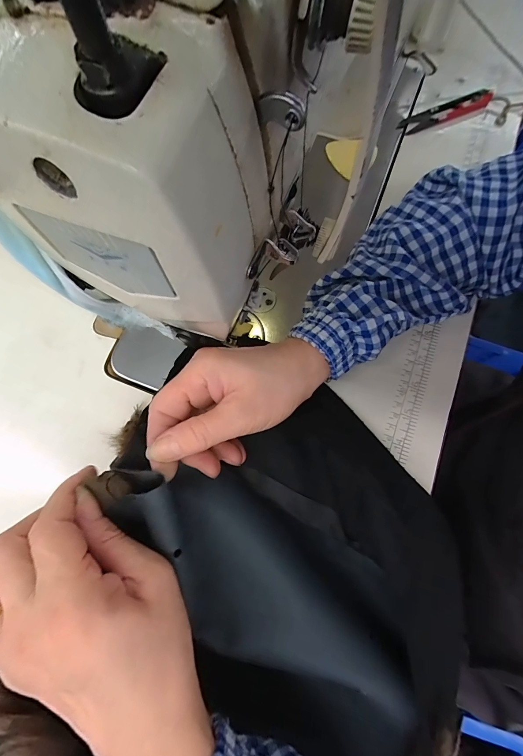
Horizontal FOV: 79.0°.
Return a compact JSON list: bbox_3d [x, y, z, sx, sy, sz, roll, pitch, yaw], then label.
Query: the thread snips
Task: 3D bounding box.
[{"bbox_3d":[0.213,-0.304,0.363,0.115,0.006,0.028,-22,78,-4],"label":"thread snips"}]

